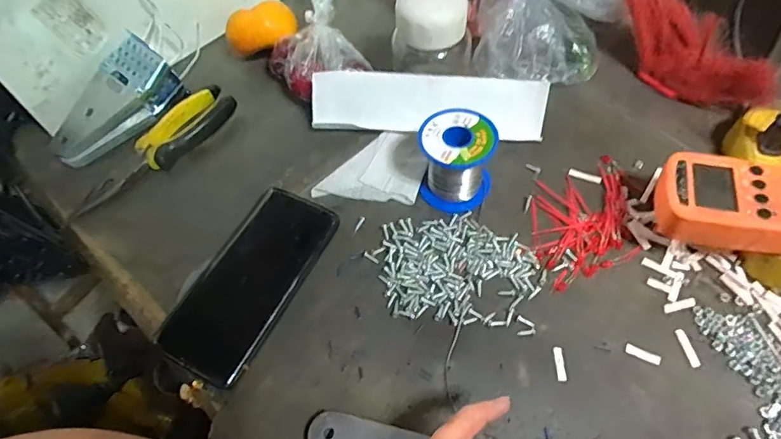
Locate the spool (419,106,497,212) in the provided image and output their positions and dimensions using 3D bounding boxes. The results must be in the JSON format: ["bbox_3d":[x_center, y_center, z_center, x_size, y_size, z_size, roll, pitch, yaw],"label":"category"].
[{"bbox_3d":[0.057,-0.052,0.411,0.062,0.058,0.066,-1,59,2],"label":"spool"}]

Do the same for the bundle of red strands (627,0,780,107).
[{"bbox_3d":[0.297,-0.165,0.472,0.053,0.071,0.154,-33,63,-16],"label":"bundle of red strands"}]

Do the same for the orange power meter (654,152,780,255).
[{"bbox_3d":[0.266,-0.012,0.349,0.126,0.030,0.069,14,61,12],"label":"orange power meter"}]

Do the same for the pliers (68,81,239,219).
[{"bbox_3d":[-0.224,-0.066,0.453,0.040,0.014,0.174,43,72,6],"label":"pliers"}]

